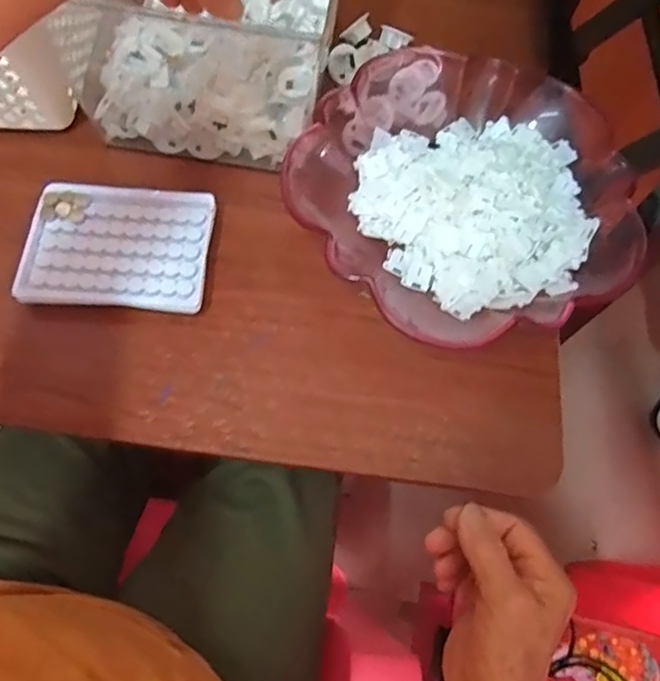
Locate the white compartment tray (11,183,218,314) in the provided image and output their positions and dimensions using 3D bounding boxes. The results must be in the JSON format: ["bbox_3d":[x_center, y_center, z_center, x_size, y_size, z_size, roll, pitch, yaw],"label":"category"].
[{"bbox_3d":[-0.155,-0.068,0.420,0.127,0.021,0.097,4,68,-2],"label":"white compartment tray"}]

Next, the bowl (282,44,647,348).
[{"bbox_3d":[0.106,-0.114,0.436,0.248,0.063,0.227,1,68,-3],"label":"bowl"}]

